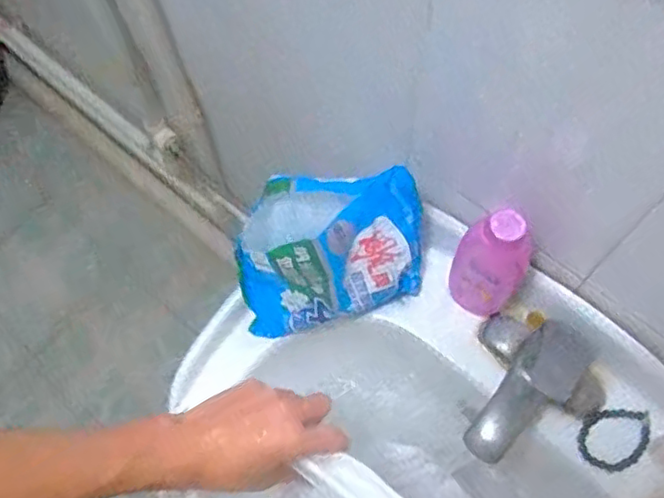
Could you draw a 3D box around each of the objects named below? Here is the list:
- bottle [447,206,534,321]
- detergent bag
[{"bbox_3d":[0.144,0.014,0.577,0.063,0.155,0.046,35,72,16],"label":"bottle"},{"bbox_3d":[-0.002,0.000,0.613,0.179,0.126,0.112,-10,66,-3],"label":"detergent bag"}]

